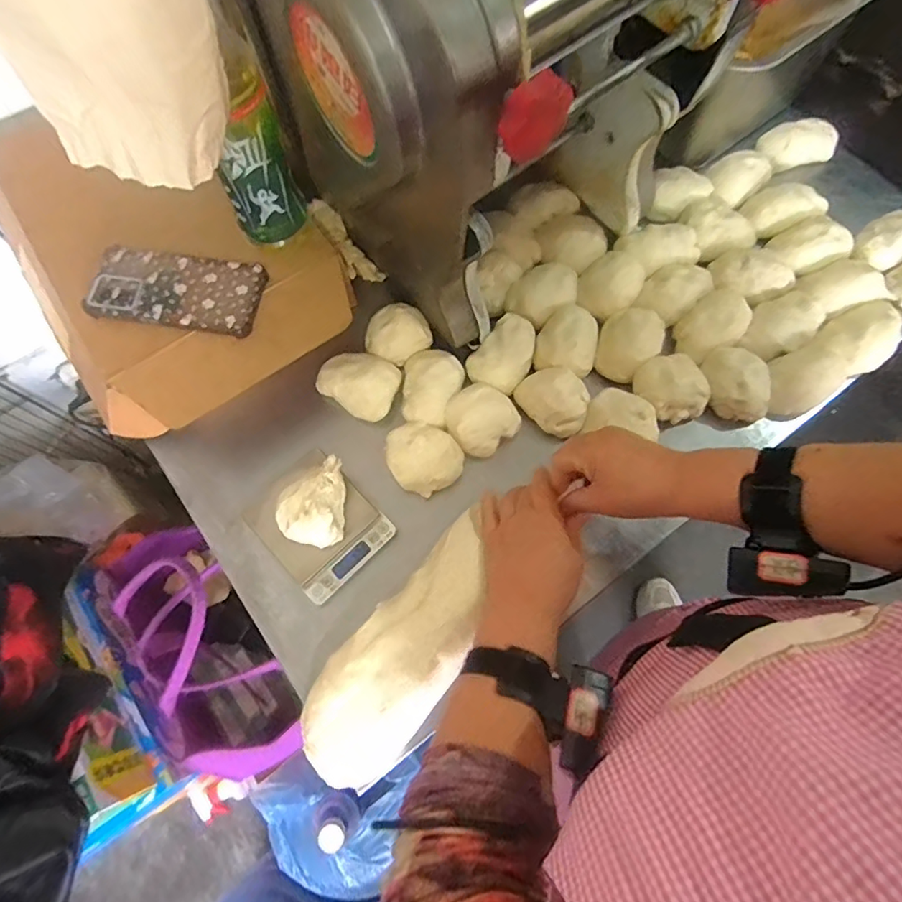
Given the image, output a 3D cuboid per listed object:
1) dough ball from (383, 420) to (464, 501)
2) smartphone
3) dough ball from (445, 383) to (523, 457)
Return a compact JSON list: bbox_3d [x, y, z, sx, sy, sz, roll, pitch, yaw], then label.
[{"bbox_3d":[-0.028,0.006,0.541,0.067,0.042,0.073,-1,70,2],"label":"dough ball"},{"bbox_3d":[-0.268,-0.157,0.524,0.165,0.013,0.076,7,71,5],"label":"smartphone"},{"bbox_3d":[0.031,-0.035,0.550,0.068,0.038,0.068,-1,70,2],"label":"dough ball"}]

